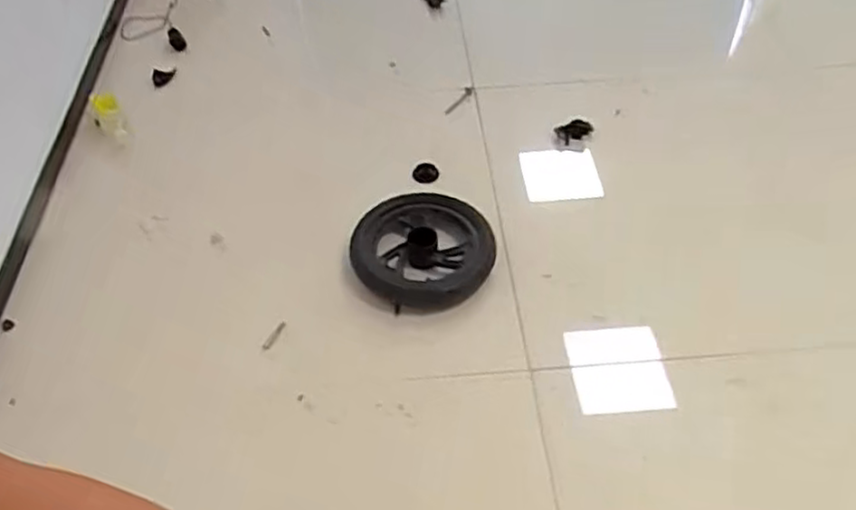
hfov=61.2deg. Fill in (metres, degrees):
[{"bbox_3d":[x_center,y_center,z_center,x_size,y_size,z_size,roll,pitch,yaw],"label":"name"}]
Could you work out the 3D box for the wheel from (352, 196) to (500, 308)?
[{"bbox_3d":[-0.006,-0.006,1.358,0.260,0.081,0.245,-2,48,2],"label":"wheel"}]

